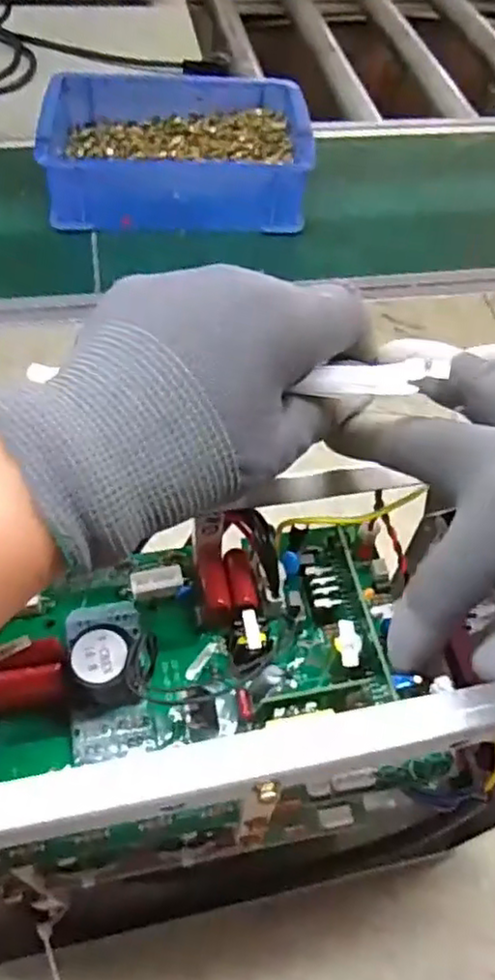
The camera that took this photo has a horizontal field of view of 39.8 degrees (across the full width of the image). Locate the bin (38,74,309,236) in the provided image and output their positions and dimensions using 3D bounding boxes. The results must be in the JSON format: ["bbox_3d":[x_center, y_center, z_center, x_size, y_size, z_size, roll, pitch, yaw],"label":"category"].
[{"bbox_3d":[-0.080,-0.395,0.805,0.296,0.083,0.226,3,55,-3],"label":"bin"}]

